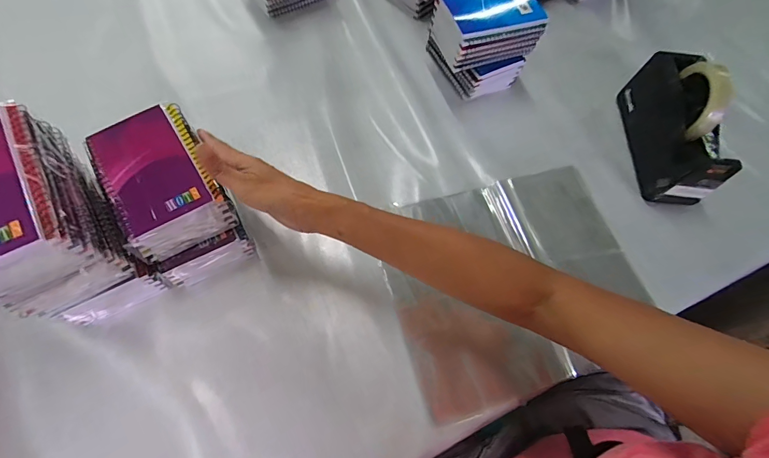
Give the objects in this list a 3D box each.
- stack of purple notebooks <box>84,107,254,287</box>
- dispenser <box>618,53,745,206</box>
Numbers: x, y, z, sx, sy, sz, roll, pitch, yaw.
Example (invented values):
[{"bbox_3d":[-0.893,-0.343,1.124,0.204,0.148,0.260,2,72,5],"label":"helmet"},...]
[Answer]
[{"bbox_3d":[-0.225,-0.030,0.404,0.100,0.118,0.148,-28,72,-14],"label":"stack of purple notebooks"},{"bbox_3d":[0.407,-0.147,0.507,0.071,0.111,0.199,5,66,-4],"label":"dispenser"}]

